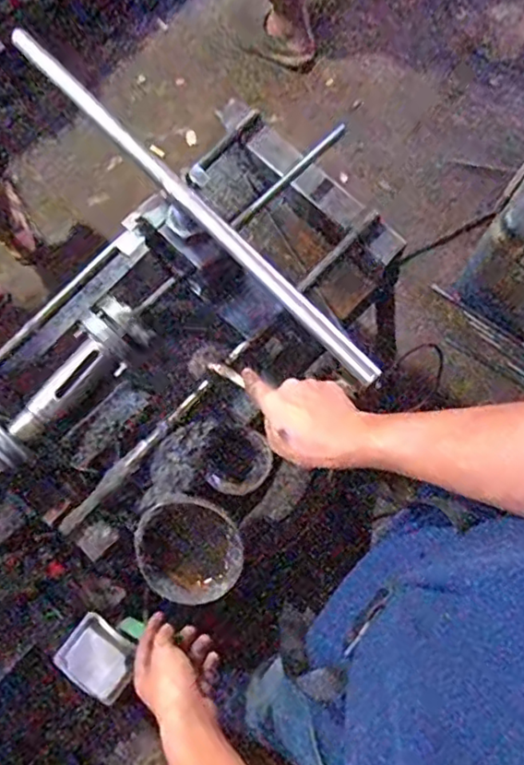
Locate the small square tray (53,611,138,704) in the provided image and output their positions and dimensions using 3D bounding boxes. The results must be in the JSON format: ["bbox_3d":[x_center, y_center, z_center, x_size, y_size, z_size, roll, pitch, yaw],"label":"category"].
[{"bbox_3d":[-0.192,0.324,0.721,0.088,0.024,0.072,31,83,9],"label":"small square tray"}]

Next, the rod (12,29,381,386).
[{"bbox_3d":[-0.069,-0.169,0.554,0.470,0.011,0.019,46,100,10],"label":"rod"}]

